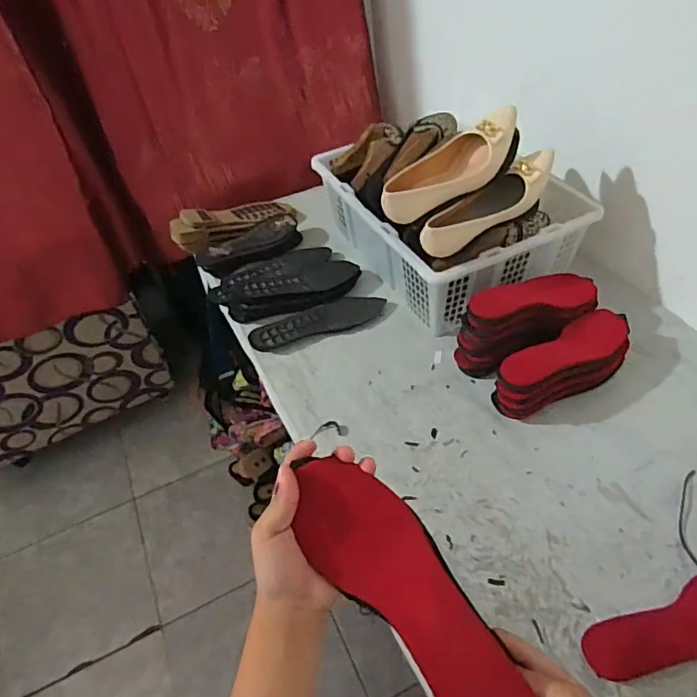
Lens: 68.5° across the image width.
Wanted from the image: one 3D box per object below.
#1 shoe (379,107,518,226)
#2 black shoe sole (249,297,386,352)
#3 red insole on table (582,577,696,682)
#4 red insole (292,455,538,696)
[{"bbox_3d":[0.151,-0.279,0.773,0.241,0.085,0.079,-23,48,-15],"label":"shoe"},{"bbox_3d":[-0.055,-0.054,0.942,0.256,0.026,0.071,-22,48,-14],"label":"black shoe sole"},{"bbox_3d":[0.369,0.305,0.559,0.226,0.015,0.074,-18,47,-11],"label":"red insole on table"},{"bbox_3d":[0.046,0.175,0.368,0.226,0.016,0.076,43,84,16],"label":"red insole"}]

